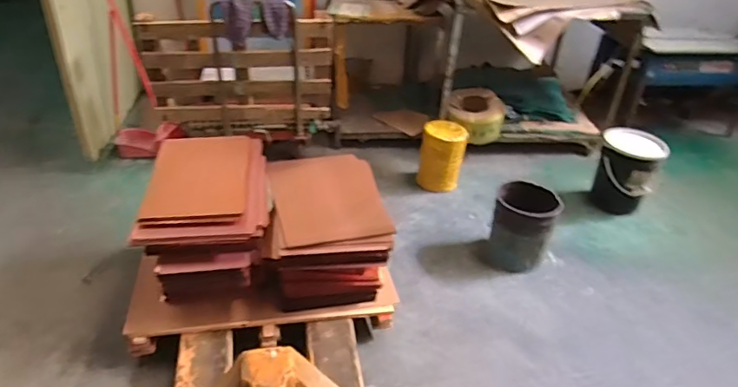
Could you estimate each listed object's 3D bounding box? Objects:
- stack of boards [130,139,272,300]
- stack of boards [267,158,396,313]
[{"bbox_3d":[-0.553,0.075,1.760,0.412,0.341,0.586,0,34,-8],"label":"stack of boards"},{"bbox_3d":[-0.159,0.127,1.844,0.420,0.307,0.526,-1,34,-9],"label":"stack of boards"}]

